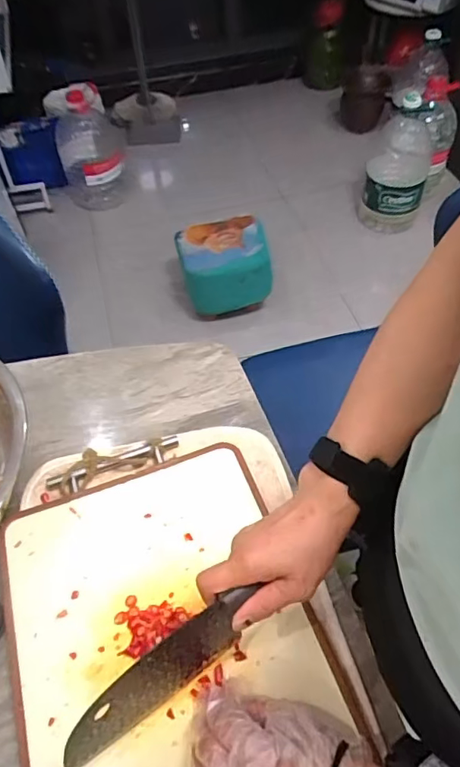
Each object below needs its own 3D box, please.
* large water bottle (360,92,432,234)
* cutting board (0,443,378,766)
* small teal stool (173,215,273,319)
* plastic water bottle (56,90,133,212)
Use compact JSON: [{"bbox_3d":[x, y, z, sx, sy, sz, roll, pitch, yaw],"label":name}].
[{"bbox_3d":[0.556,-0.720,1.704,0.189,0.421,0.222,14,54,14],"label":"large water bottle"},{"bbox_3d":[-0.057,0.225,0.455,0.257,0.015,0.338,-20,55,-12],"label":"cutting board"},{"bbox_3d":[-0.015,-0.339,1.562,0.254,0.213,0.237,-11,52,-5],"label":"small teal stool"},{"bbox_3d":[-0.469,-0.776,1.775,0.211,0.377,0.194,-16,53,-10],"label":"plastic water bottle"}]

